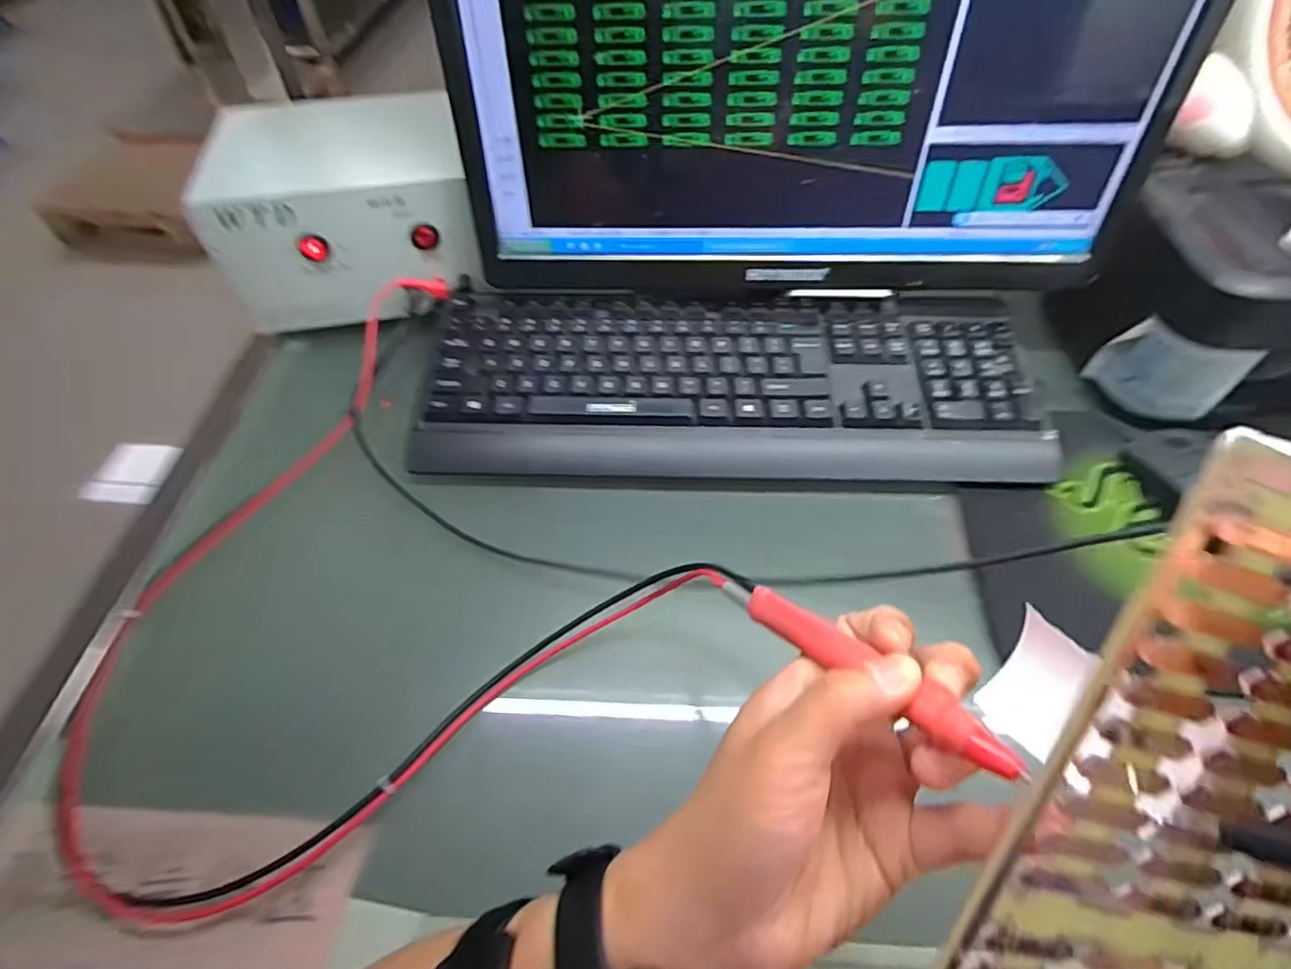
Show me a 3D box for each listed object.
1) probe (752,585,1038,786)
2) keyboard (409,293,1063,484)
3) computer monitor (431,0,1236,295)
[{"bbox_3d":[0.076,0.063,0.222,0.013,0.008,0.110,-32,31,-21],"label":"probe"},{"bbox_3d":[0.057,-0.071,0.463,0.425,0.029,0.167,1,53,2],"label":"keyboard"},{"bbox_3d":[0.099,-0.250,0.388,0.440,0.309,0.065,0,53,1],"label":"computer monitor"}]

